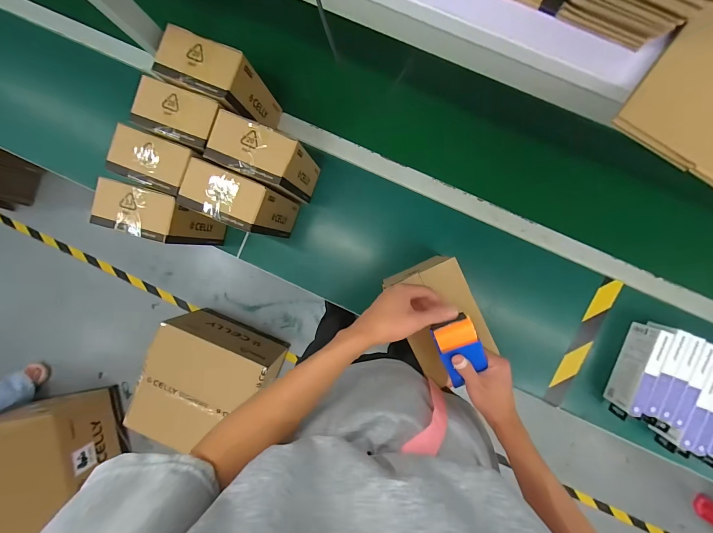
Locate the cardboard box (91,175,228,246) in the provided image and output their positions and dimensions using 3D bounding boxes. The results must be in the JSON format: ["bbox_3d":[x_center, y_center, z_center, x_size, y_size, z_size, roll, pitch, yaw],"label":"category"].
[{"bbox_3d":[-0.371,-0.098,0.625,0.143,0.176,0.079,15,93,4],"label":"cardboard box"}]

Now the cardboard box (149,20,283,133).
[{"bbox_3d":[-0.251,-0.332,0.613,0.146,0.185,0.087,23,94,3],"label":"cardboard box"}]

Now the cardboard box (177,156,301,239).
[{"bbox_3d":[-0.208,-0.118,0.610,0.153,0.170,0.082,21,93,3],"label":"cardboard box"}]

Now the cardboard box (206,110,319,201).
[{"bbox_3d":[-0.164,-0.194,0.612,0.147,0.186,0.086,22,93,3],"label":"cardboard box"}]

